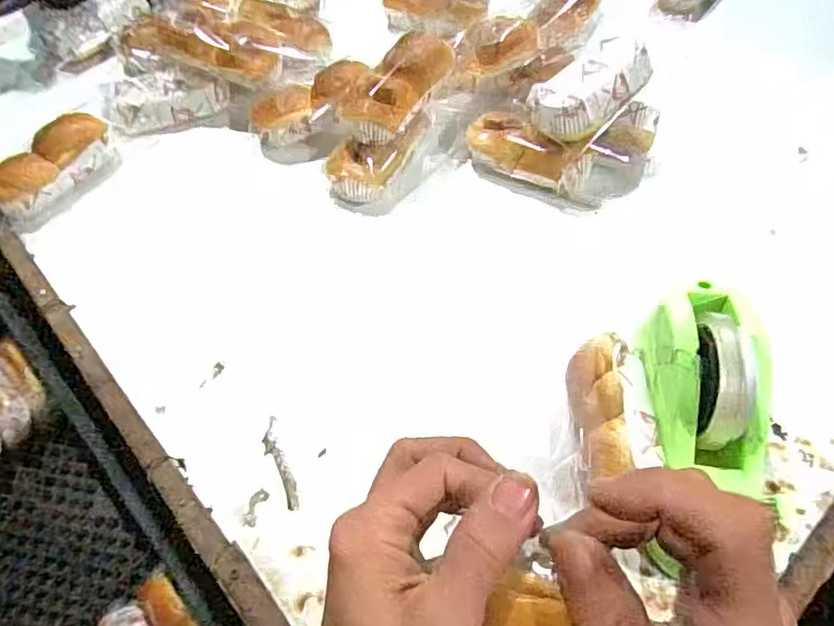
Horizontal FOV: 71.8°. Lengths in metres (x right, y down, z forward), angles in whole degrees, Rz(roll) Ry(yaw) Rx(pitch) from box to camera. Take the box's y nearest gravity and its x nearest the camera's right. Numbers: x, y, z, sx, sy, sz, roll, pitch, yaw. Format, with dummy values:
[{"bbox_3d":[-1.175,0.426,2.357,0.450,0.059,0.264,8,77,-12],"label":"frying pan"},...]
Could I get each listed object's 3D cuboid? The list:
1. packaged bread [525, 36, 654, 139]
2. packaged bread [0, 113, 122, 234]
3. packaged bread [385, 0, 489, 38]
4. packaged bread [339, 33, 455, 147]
[{"bbox_3d":[0.178,-0.228,0.586,0.135,0.043,0.073,-38,64,-20],"label":"packaged bread"},{"bbox_3d":[-0.396,-0.153,0.633,0.069,0.053,0.164,26,61,18],"label":"packaged bread"},{"bbox_3d":[0.018,-0.407,0.783,0.155,0.047,0.063,30,63,20],"label":"packaged bread"},{"bbox_3d":[-0.021,-0.238,0.605,0.075,0.048,0.129,24,62,17],"label":"packaged bread"}]

